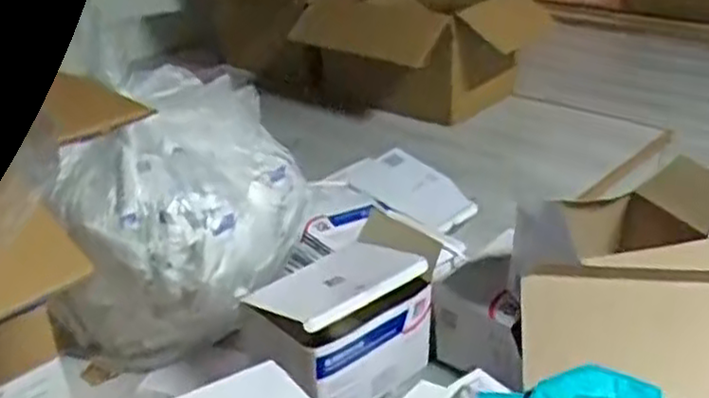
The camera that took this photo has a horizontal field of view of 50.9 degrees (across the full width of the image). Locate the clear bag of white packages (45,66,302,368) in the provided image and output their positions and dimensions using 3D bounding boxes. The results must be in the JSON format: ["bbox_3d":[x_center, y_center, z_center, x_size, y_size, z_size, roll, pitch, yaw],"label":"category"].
[{"bbox_3d":[-0.286,0.042,1.310,0.315,0.420,0.354,7,29,17],"label":"clear bag of white packages"}]

